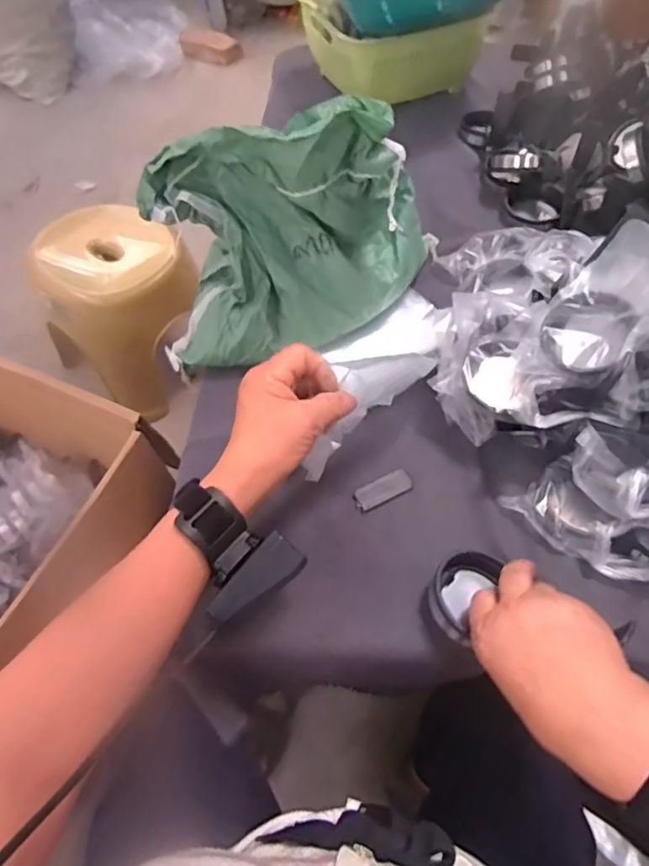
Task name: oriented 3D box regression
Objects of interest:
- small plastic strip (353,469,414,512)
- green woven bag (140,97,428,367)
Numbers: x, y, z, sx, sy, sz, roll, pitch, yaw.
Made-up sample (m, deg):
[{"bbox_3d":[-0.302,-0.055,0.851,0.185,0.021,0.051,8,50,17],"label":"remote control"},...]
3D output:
[{"bbox_3d":[0.051,0.048,0.502,0.052,0.004,0.021,-25,58,-14],"label":"small plastic strip"},{"bbox_3d":[-0.026,-0.187,0.533,0.267,0.191,0.139,-5,55,-1],"label":"green woven bag"}]

